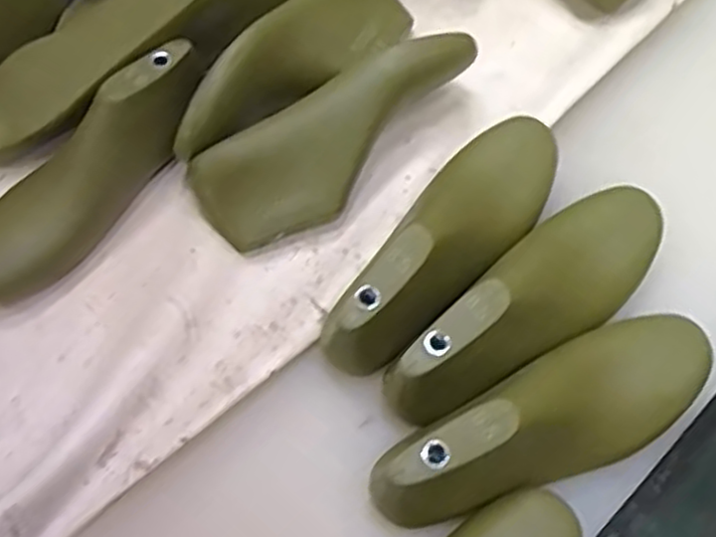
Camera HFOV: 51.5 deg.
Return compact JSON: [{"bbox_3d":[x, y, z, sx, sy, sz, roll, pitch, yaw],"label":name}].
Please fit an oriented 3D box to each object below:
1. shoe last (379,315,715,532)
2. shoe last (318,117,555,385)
[{"bbox_3d":[0.128,0.094,0.477,0.246,0.073,0.077,-27,66,-12],"label":"shoe last"},{"bbox_3d":[0.074,-0.029,0.545,0.080,0.082,0.260,31,68,15],"label":"shoe last"}]

